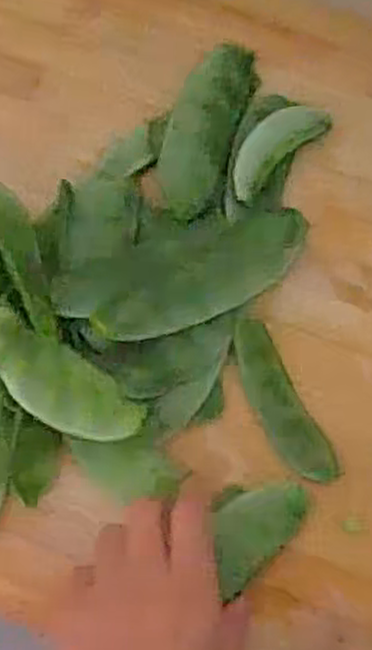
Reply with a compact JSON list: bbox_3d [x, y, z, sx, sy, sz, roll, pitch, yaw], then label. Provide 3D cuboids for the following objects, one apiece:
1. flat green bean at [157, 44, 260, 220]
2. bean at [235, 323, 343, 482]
[{"bbox_3d":[0.010,-0.102,0.411,0.035,0.019,0.095,18,86,5],"label":"flat green bean"},{"bbox_3d":[0.049,0.041,0.405,0.025,0.008,0.090,-29,84,0],"label":"bean"}]

